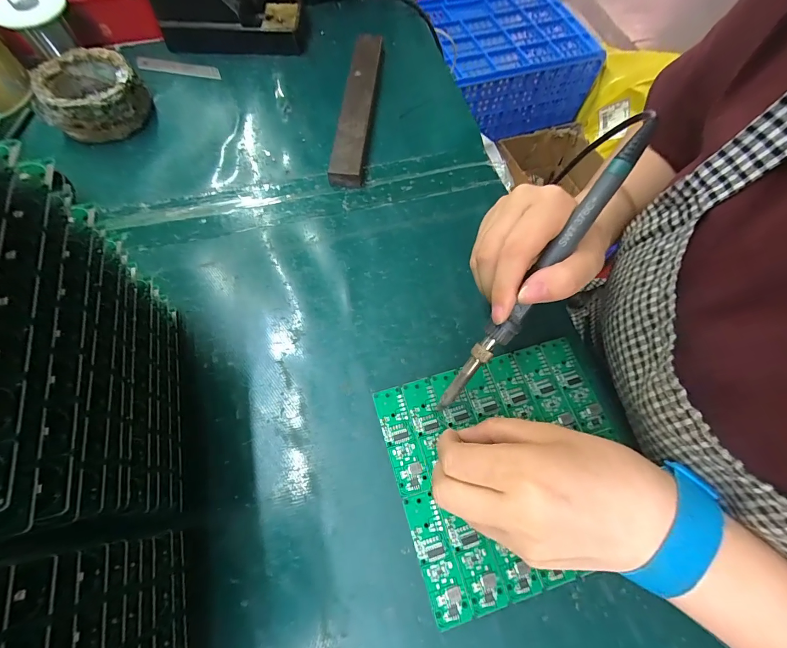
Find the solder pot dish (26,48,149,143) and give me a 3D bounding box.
[{"bbox_3d":[-0.292,-0.221,0.349,0.089,0.045,0.080,-36,72,-16],"label":"solder pot dish"}]

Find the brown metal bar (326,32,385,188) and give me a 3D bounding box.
[{"bbox_3d":[-0.035,-0.230,0.374,0.031,0.018,0.211,6,66,1],"label":"brown metal bar"}]

